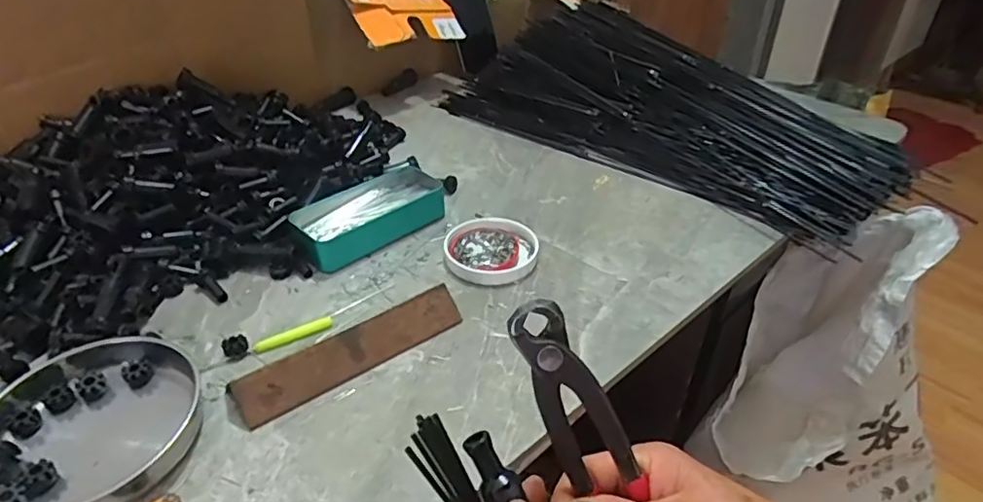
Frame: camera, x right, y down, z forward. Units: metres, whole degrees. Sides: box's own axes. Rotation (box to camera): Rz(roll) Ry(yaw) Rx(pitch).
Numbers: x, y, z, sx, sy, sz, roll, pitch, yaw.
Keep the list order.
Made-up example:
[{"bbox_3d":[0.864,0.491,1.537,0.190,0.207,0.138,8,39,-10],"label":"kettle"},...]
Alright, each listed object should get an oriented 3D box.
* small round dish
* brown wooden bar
[{"bbox_3d":[0.000,-0.001,0.578,0.086,0.014,0.090,0,36,0],"label":"small round dish"},{"bbox_3d":[-0.105,0.076,0.464,0.182,0.024,0.036,-24,43,-29],"label":"brown wooden bar"}]

